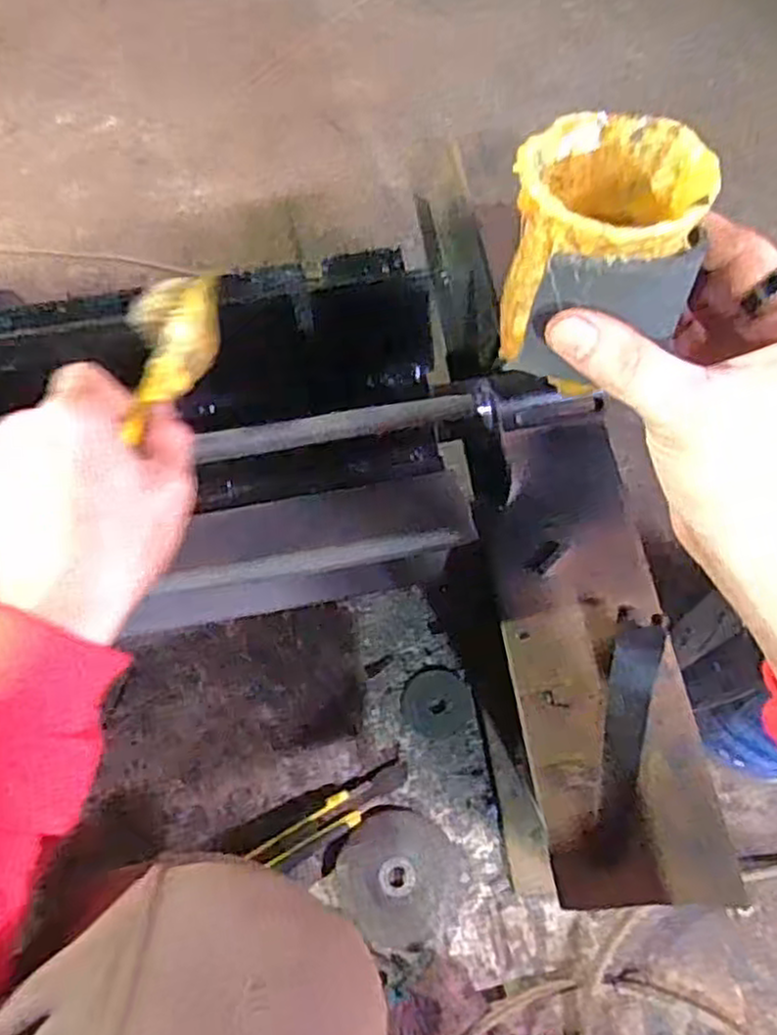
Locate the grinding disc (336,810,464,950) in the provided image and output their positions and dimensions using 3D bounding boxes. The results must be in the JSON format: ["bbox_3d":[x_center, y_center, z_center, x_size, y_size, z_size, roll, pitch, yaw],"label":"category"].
[{"bbox_3d":[0.009,0.284,0.591,0.091,0.011,0.095,0,70,-1],"label":"grinding disc"}]

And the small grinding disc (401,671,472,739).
[{"bbox_3d":[0.043,0.162,0.648,0.060,0.004,0.057,-4,61,8],"label":"small grinding disc"}]

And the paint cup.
[{"bbox_3d":[0.072,-0.089,0.249,0.061,0.055,0.072,6,68,2],"label":"paint cup"}]

